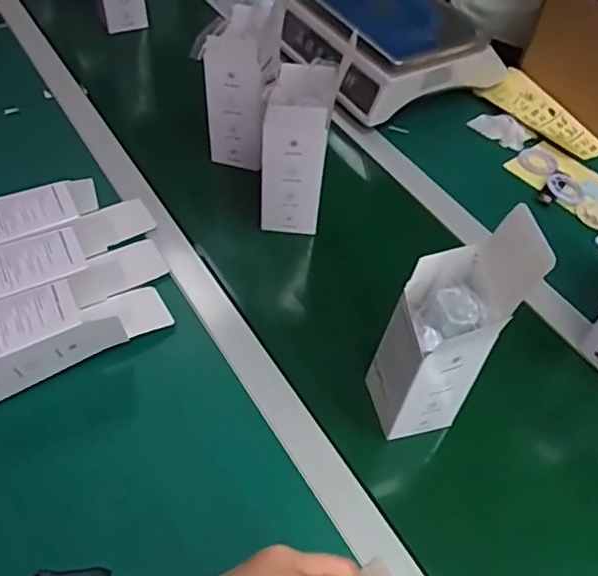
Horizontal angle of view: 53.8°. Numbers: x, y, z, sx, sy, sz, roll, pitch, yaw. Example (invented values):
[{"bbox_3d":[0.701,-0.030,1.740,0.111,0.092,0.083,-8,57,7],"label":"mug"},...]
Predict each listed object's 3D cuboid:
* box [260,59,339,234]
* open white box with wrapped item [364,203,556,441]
[{"bbox_3d":[-0.004,-0.162,0.705,0.073,0.191,0.078,6,52,0],"label":"box"},{"bbox_3d":[0.128,0.042,0.523,0.094,0.232,0.077,-8,53,-11],"label":"open white box with wrapped item"}]

